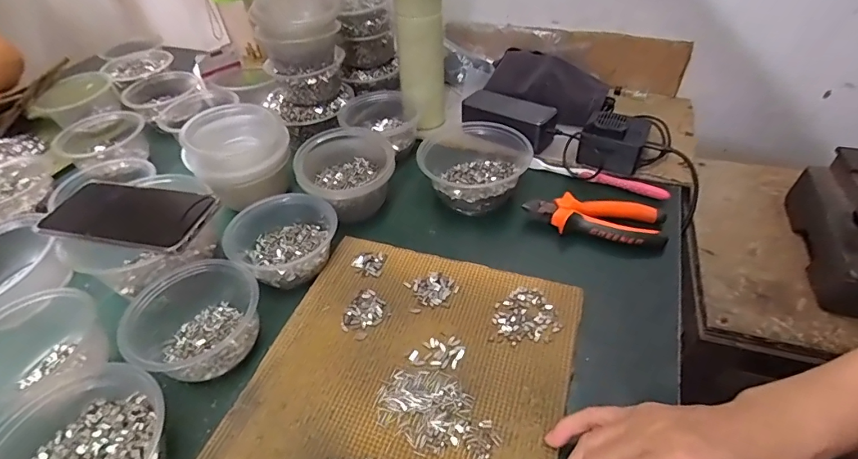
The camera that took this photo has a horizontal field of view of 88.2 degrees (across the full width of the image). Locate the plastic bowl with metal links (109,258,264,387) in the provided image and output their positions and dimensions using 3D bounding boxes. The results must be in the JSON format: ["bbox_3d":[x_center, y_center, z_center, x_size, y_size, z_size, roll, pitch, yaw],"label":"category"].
[{"bbox_3d":[-0.226,0.081,0.421,0.121,0.053,0.114,-2,43,1],"label":"plastic bowl with metal links"}]

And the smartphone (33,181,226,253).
[{"bbox_3d":[-0.299,-0.016,0.441,0.163,0.010,0.081,7,44,11],"label":"smartphone"}]

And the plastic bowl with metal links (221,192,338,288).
[{"bbox_3d":[-0.158,0.009,0.485,0.113,0.052,0.096,-17,45,-15],"label":"plastic bowl with metal links"}]

